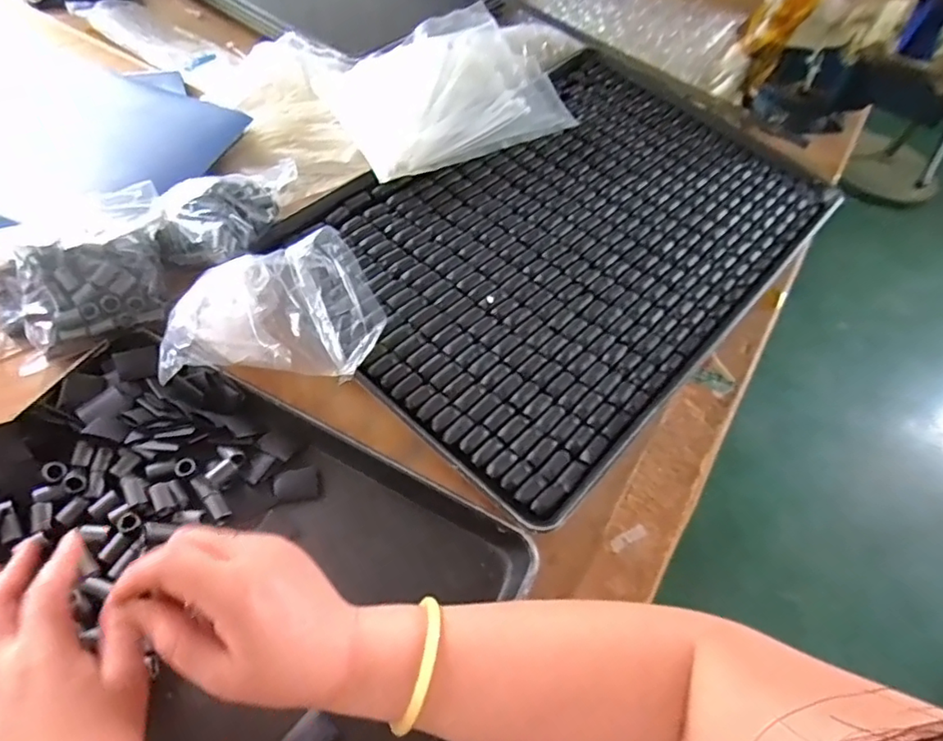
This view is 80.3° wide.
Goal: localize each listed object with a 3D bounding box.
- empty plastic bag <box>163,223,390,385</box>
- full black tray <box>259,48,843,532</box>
[{"bbox_3d":[-0.163,-0.049,0.464,0.172,0.071,0.102,-2,56,-8],"label":"empty plastic bag"},{"bbox_3d":[0.121,-0.166,0.615,0.387,0.030,0.615,40,61,19],"label":"full black tray"}]

